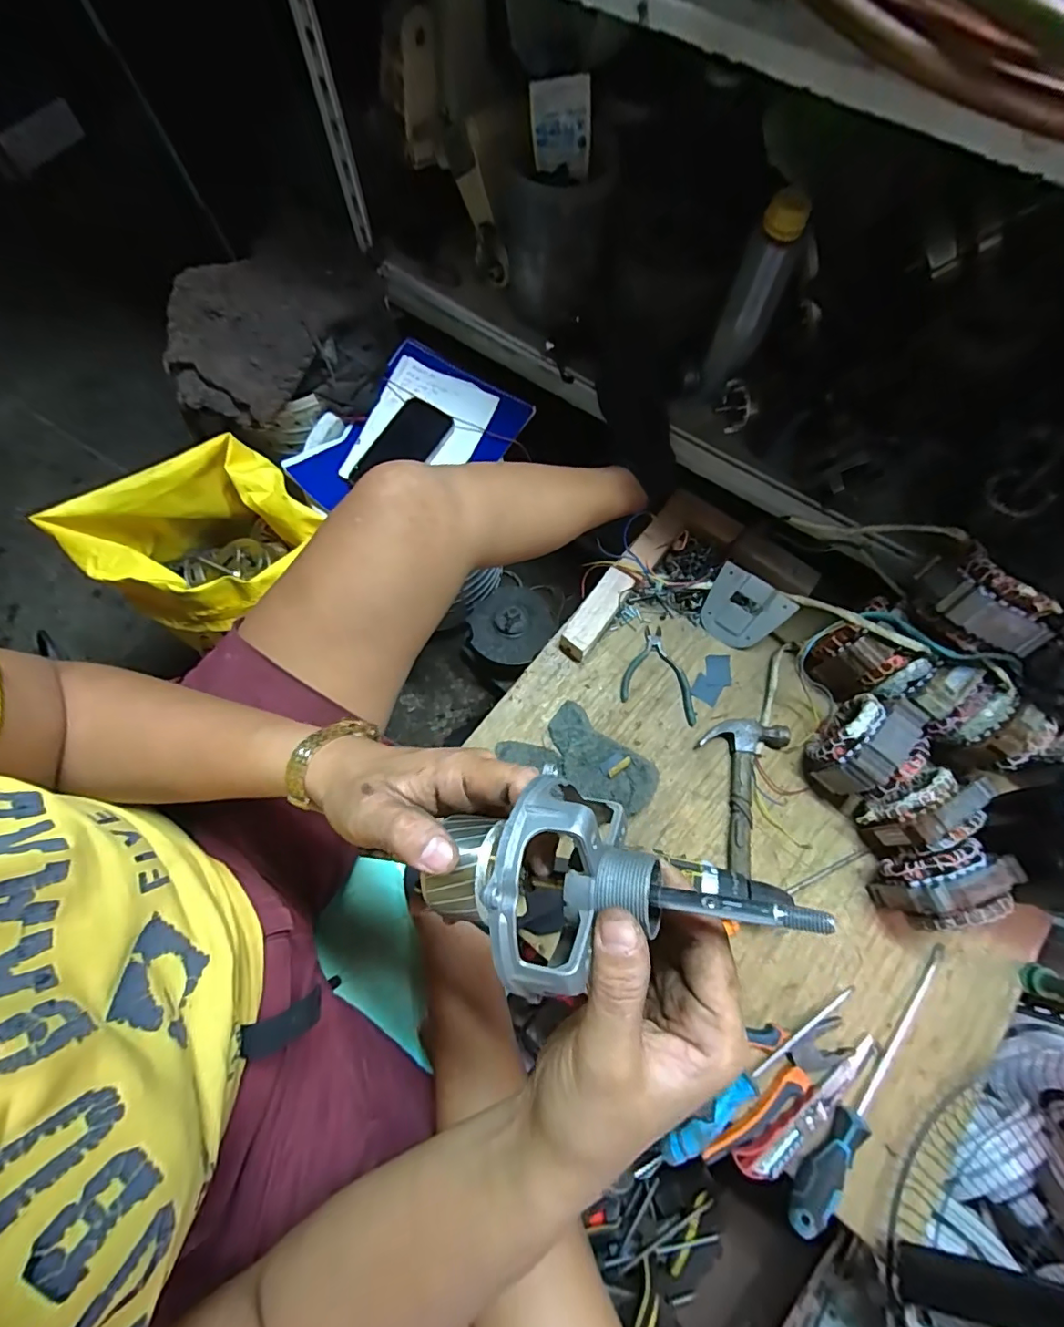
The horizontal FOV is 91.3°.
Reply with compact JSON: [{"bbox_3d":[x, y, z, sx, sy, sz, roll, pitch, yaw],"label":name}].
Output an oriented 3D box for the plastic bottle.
[{"bbox_3d":[0.254,-0.414,0.613,0.053,0.208,0.047,30,49,10],"label":"plastic bottle"}]

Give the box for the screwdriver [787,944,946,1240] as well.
[{"bbox_3d":[0.351,0.419,0.525,0.306,0.039,0.028,-42,76,-14],"label":"screwdriver"}]

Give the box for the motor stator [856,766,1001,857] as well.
[{"bbox_3d":[0.428,0.162,0.573,0.105,0.097,0.067,-27,73,-9],"label":"motor stator"}]

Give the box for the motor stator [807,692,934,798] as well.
[{"bbox_3d":[0.380,0.095,0.593,0.083,0.091,0.107,42,76,13],"label":"motor stator"}]

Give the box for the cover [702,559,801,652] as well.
[{"bbox_3d":[0.268,-0.065,0.670,0.096,0.094,0.007,36,37,12],"label":"cover"}]

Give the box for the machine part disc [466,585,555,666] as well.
[{"bbox_3d":[-0.038,-0.073,0.927,0.142,0.053,0.160,27,73,9],"label":"machine part disc"}]

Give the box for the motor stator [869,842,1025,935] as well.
[{"bbox_3d":[0.432,0.230,0.551,0.098,0.110,0.067,-17,72,-6],"label":"motor stator"}]

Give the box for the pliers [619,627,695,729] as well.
[{"bbox_3d":[0.175,0.012,0.677,0.100,0.007,0.108,19,72,6],"label":"pliers"}]

